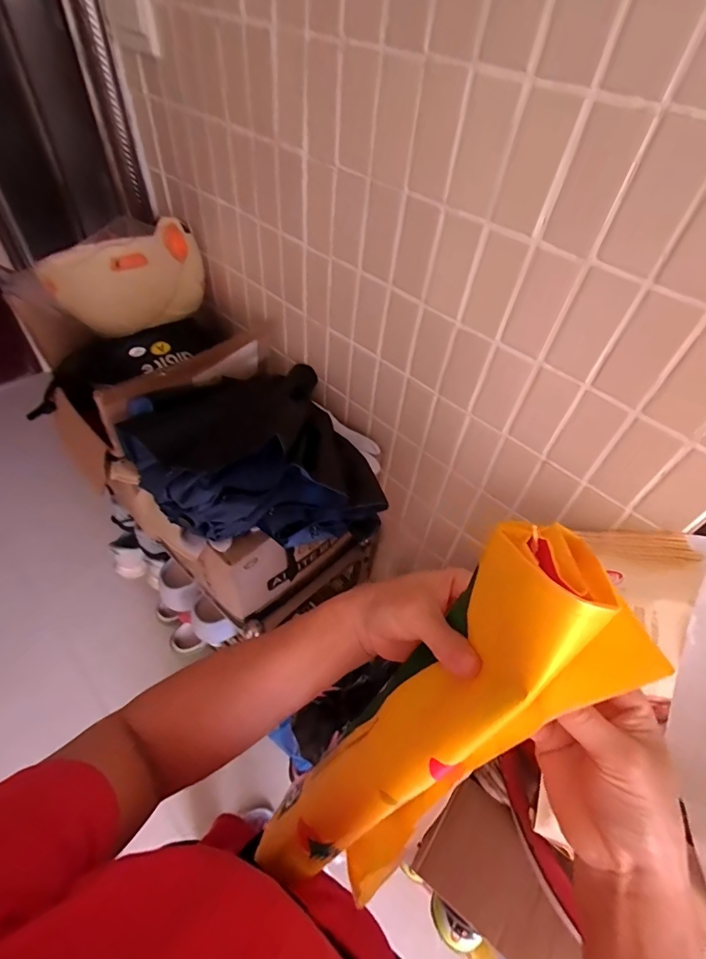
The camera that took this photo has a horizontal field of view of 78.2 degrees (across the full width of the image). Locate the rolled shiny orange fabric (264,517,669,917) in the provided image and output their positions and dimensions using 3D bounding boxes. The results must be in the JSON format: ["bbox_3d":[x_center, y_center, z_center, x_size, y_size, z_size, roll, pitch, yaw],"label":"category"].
[{"bbox_3d":[0.035,0.182,0.285,0.047,0.352,0.086,1,39,-45],"label":"rolled shiny orange fabric"}]

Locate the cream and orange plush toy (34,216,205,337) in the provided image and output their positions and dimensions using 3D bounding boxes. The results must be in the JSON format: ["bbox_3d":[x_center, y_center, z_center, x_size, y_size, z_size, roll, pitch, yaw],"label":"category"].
[{"bbox_3d":[-0.324,-0.290,0.650,0.228,0.152,0.116,-22,52,-21],"label":"cream and orange plush toy"}]

